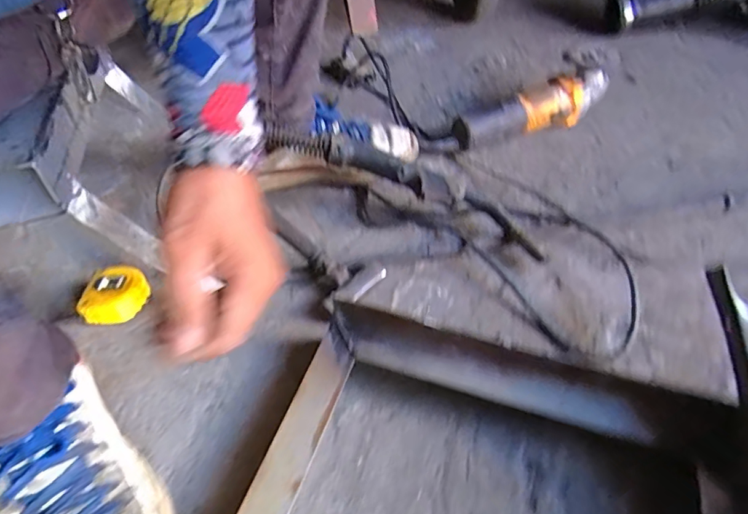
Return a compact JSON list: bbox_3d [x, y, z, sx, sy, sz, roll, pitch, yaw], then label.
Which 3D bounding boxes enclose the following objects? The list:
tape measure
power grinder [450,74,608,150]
[{"bbox_3d":[-0.287,0.045,0.528,0.059,0.030,0.061,3,49,4],"label":"tape measure"},{"bbox_3d":[0.240,-0.223,0.733,0.258,0.072,0.062,-16,49,-13],"label":"power grinder"}]

